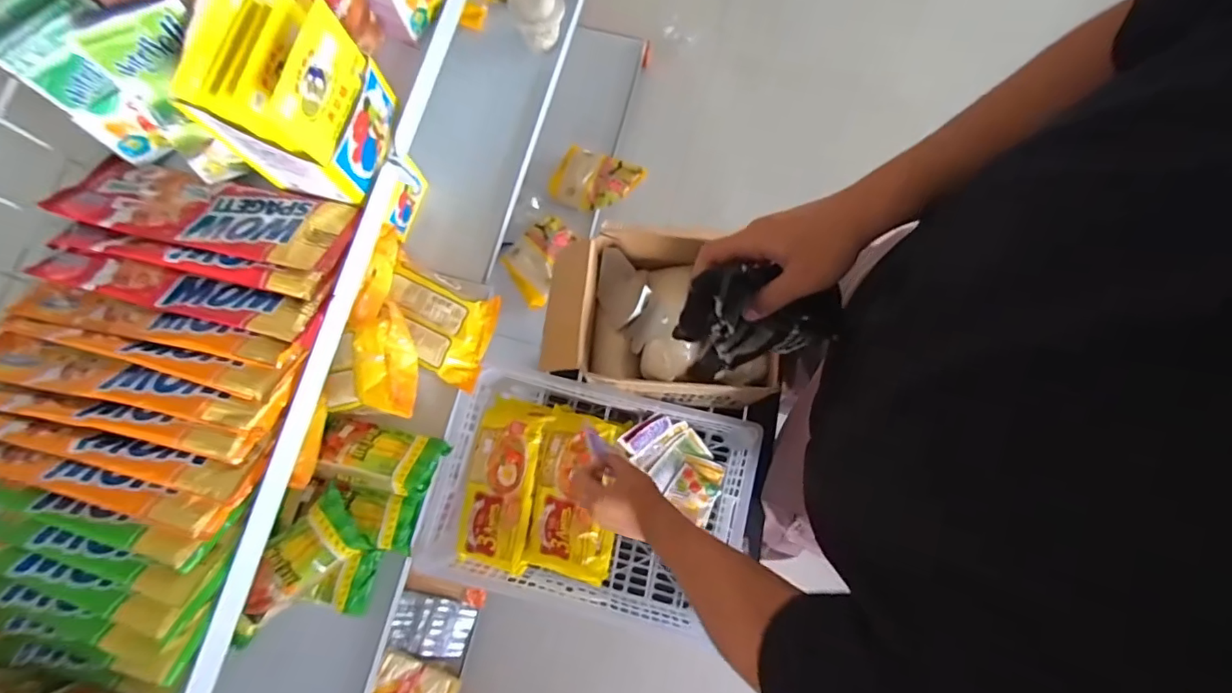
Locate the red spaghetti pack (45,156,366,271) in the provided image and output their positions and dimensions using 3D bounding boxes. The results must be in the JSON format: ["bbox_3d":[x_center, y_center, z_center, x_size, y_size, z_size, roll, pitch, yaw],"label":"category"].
[{"bbox_3d":[-0.357,-0.117,0.473,0.247,0.020,0.078,12,58,4],"label":"red spaghetti pack"}]

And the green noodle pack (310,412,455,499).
[{"bbox_3d":[-0.329,0.152,0.739,0.165,0.048,0.083,13,78,4],"label":"green noodle pack"}]

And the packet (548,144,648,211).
[{"bbox_3d":[-0.046,-0.394,1.272,0.188,0.051,0.140,21,78,5],"label":"packet"}]

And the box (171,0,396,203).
[{"bbox_3d":[-0.255,-0.199,0.429,0.084,0.126,0.109,11,78,3],"label":"box"}]

